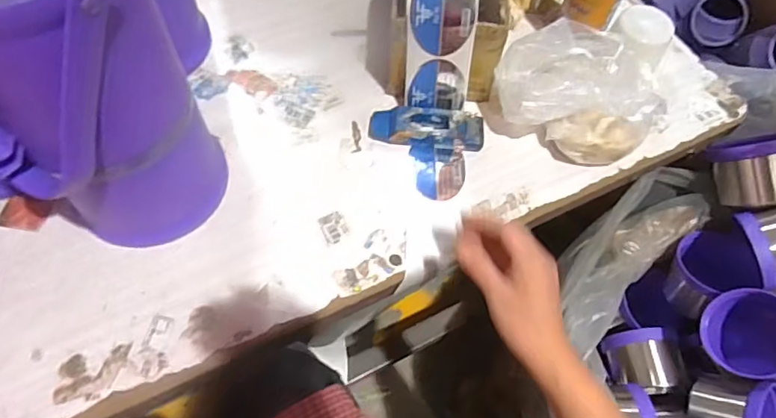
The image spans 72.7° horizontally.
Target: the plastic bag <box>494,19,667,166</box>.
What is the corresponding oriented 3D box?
[{"bbox_3d":[0.215,-0.137,0.612,0.176,0.098,0.141,9,61,1],"label":"plastic bag"}]

